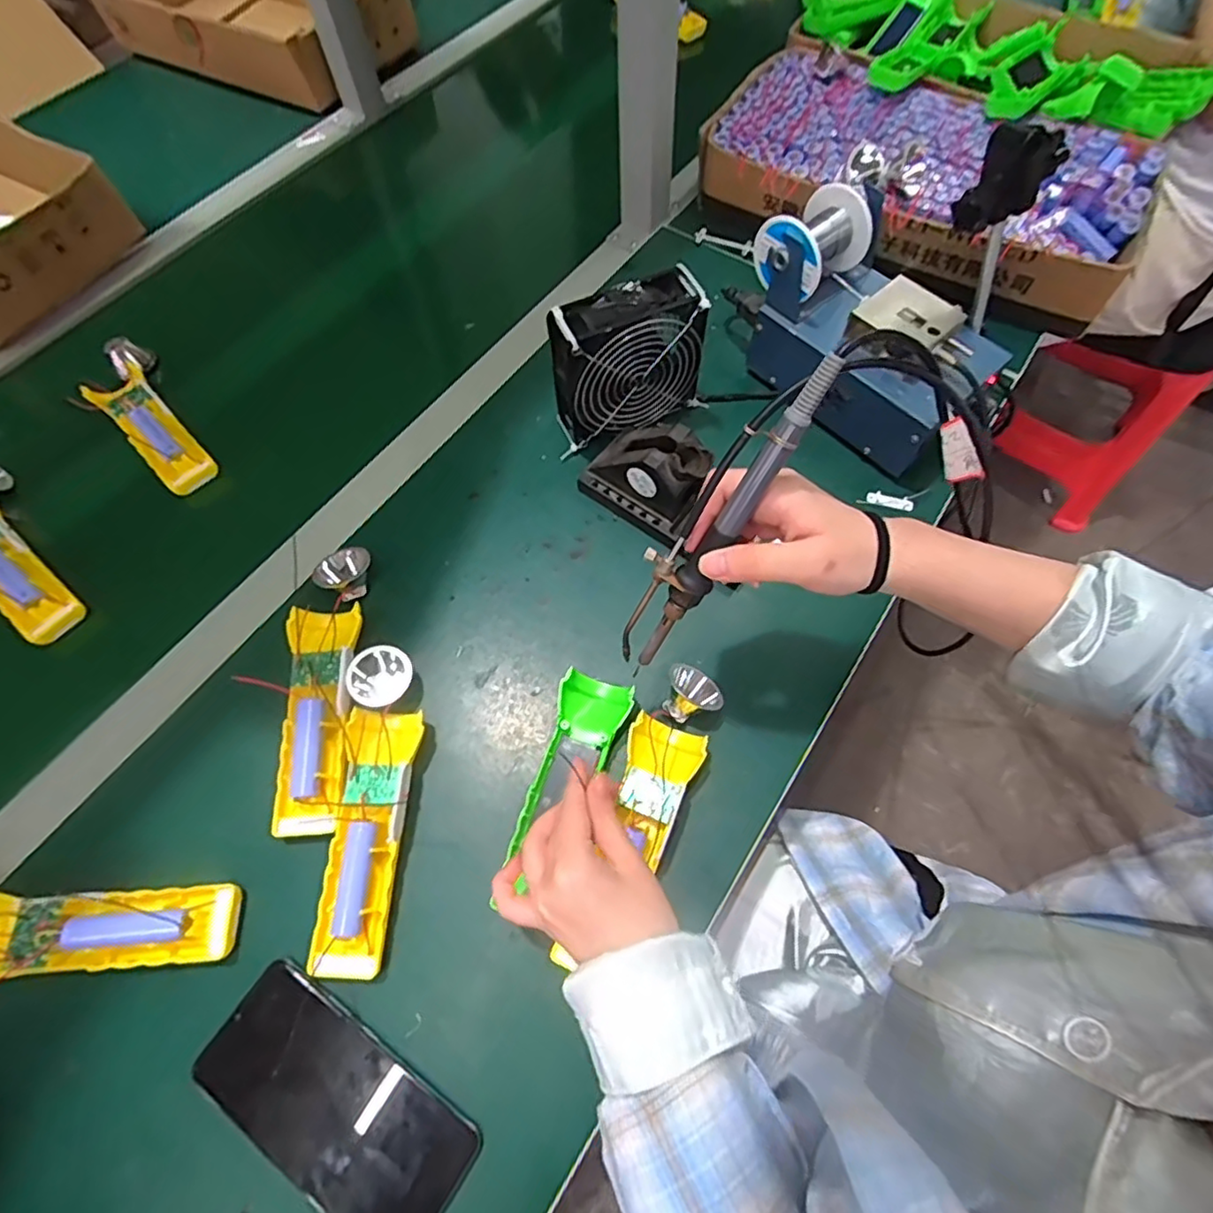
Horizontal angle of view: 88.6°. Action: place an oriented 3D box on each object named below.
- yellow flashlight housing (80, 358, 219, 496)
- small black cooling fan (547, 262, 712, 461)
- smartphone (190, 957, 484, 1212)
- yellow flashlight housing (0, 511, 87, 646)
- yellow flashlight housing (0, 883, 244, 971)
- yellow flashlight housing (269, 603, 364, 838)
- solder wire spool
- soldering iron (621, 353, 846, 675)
[{"bbox_3d":[-0.421,-0.172,0.573,0.172,0.029,0.052,40,72,18],"label":"yellow flashlight housing"},{"bbox_3d":[0.016,-0.199,0.509,0.117,0.119,0.053,-25,66,-10],"label":"small black cooling fan"},{"bbox_3d":[-0.154,0.283,0.351,0.158,0.009,0.075,32,69,16],"label":"smartphone"},{"bbox_3d":[-0.491,-0.031,0.509,0.154,0.025,0.048,36,71,17],"label":"yellow flashlight housing"},{"bbox_3d":[-0.335,0.197,0.382,0.202,0.031,0.062,1,64,2],"label":"yellow flashlight housing"},{"bbox_3d":[-0.202,0.075,0.437,0.048,0.028,0.157,-6,64,-1],"label":"yellow flashlight housing"},{"bbox_3d":[0.165,-0.291,0.502,0.067,0.068,0.079,41,72,19],"label":"solder wire spool"},{"bbox_3d":[0.058,-0.040,0.332,0.031,0.199,0.034,47,36,21],"label":"soldering iron"}]

